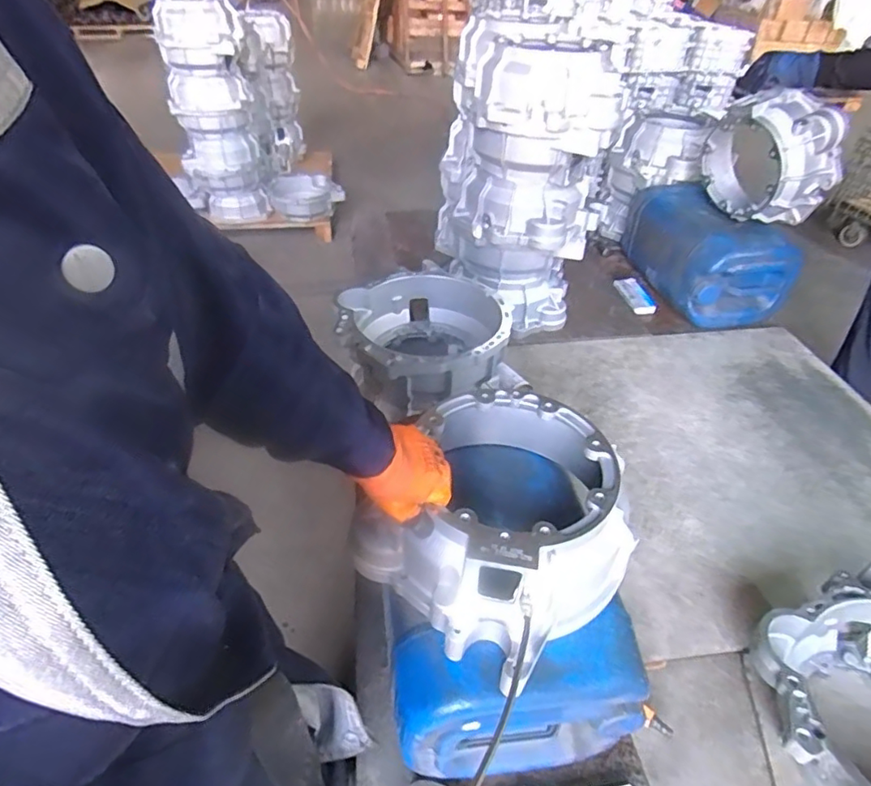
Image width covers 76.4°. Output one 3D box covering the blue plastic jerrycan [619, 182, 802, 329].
[{"bbox_3d":[0.705,-0.395,1.516,0.214,0.221,0.462,-7,42,-10],"label":"blue plastic jerrycan"}]

